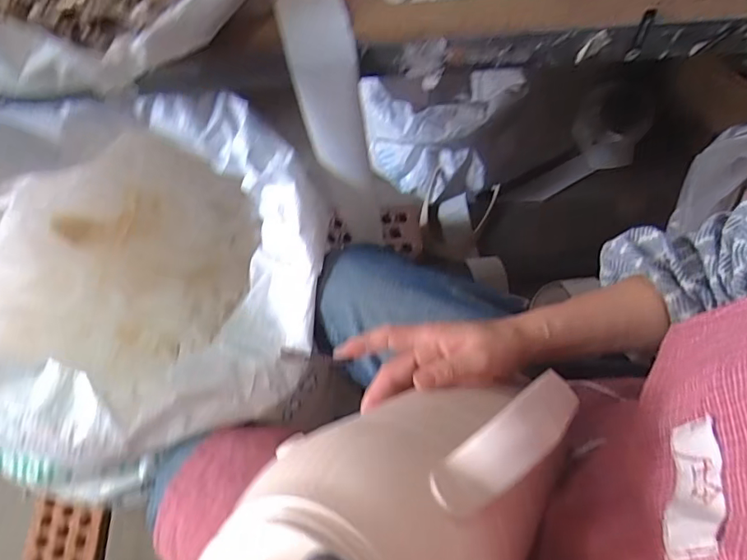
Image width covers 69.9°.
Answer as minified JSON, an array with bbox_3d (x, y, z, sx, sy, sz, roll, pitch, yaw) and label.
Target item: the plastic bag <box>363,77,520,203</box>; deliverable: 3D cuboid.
[{"bbox_3d":[0.112,-0.254,1.038,0.265,0.228,0.088,7,64,2],"label":"plastic bag"}]

